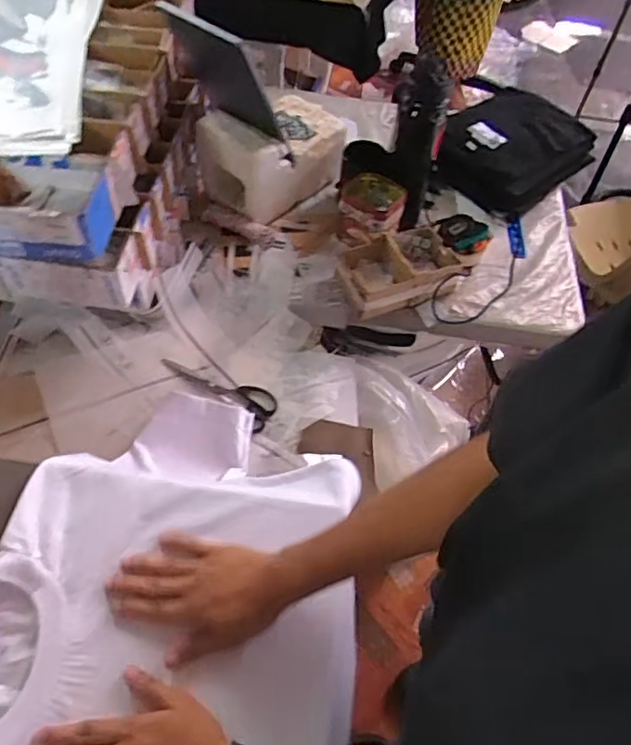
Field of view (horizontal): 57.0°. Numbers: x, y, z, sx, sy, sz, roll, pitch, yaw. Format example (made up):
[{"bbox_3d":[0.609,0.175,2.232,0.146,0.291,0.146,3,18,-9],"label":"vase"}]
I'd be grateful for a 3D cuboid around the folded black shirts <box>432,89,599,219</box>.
[{"bbox_3d":[0.374,-0.424,1.124,0.331,0.088,0.216,-37,66,-26],"label":"folded black shirts"}]

